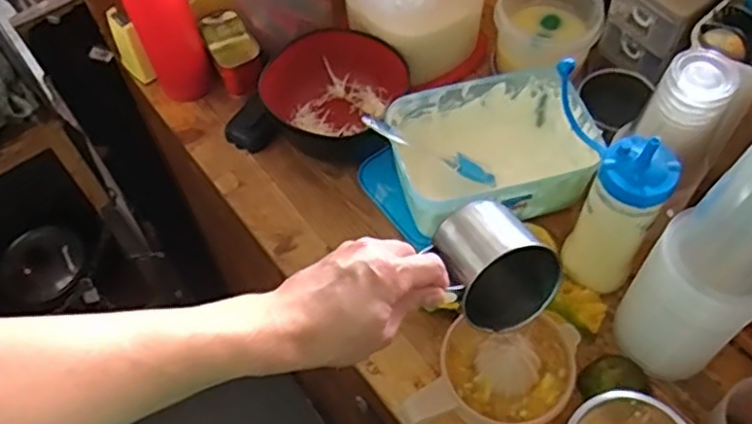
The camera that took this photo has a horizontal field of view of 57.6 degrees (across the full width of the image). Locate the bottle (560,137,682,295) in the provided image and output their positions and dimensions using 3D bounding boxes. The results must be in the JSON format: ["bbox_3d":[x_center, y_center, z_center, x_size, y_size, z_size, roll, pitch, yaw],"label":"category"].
[{"bbox_3d":[0.215,0.003,0.614,0.065,0.169,0.064,25,63,18],"label":"bottle"}]

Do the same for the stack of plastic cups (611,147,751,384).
[{"bbox_3d":[0.263,0.037,0.522,0.084,0.296,0.083,-1,58,4],"label":"stack of plastic cups"}]

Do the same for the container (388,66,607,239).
[{"bbox_3d":[0.122,-0.058,0.717,0.197,0.081,0.142,-12,58,-4],"label":"container"}]

